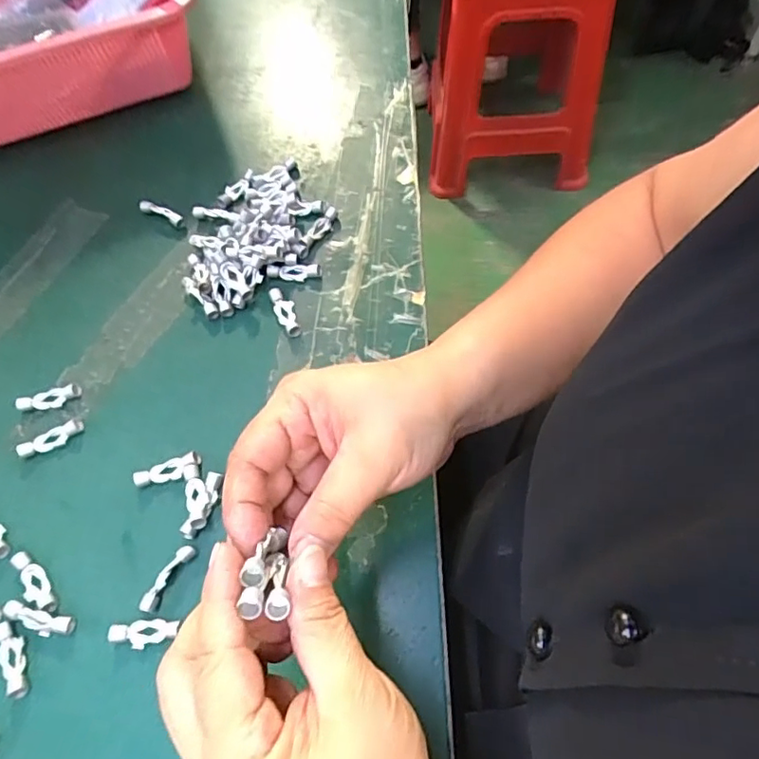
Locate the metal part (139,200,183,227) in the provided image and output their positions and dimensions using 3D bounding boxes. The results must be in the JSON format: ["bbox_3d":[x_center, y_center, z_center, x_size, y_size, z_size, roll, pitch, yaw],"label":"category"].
[{"bbox_3d":[-0.163,-0.125,0.415,0.039,0.010,0.009,24,66,15],"label":"metal part"}]

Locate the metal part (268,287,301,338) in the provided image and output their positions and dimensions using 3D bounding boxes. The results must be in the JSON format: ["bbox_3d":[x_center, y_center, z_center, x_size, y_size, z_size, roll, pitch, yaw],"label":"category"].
[{"bbox_3d":[-0.062,-0.045,0.365,0.013,0.007,0.038,-20,63,-7],"label":"metal part"}]

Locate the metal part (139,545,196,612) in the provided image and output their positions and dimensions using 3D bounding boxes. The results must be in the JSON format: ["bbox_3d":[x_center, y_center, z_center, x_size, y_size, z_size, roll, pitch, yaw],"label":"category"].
[{"bbox_3d":[-0.112,0.104,0.292,0.009,0.009,0.037,24,66,15],"label":"metal part"}]

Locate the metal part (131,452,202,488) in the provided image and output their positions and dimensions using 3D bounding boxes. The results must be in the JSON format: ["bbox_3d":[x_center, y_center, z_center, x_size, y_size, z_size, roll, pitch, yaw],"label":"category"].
[{"bbox_3d":[-0.123,0.052,0.320,0.037,0.004,0.013,-16,63,-5],"label":"metal part"}]

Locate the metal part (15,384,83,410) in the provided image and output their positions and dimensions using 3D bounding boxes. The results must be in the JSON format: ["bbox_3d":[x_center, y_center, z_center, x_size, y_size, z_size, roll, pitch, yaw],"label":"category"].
[{"bbox_3d":[-0.209,0.011,0.352,0.037,0.006,0.012,-16,63,-5],"label":"metal part"}]

